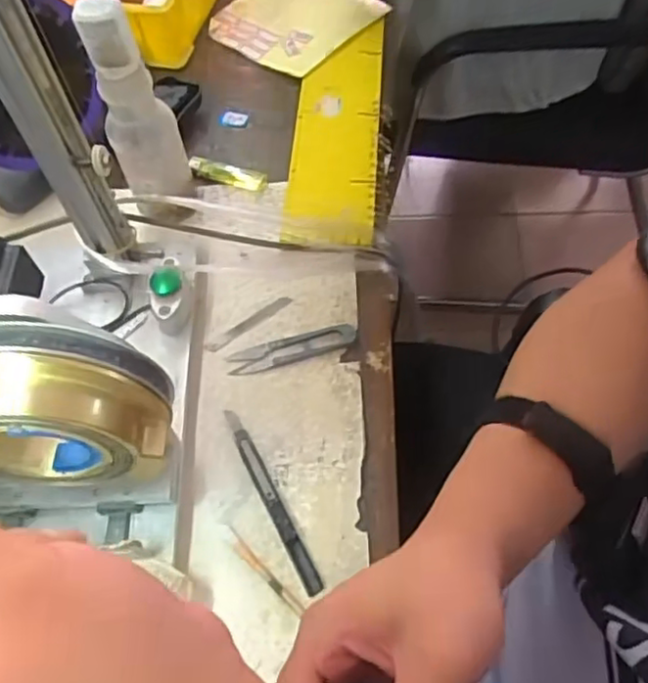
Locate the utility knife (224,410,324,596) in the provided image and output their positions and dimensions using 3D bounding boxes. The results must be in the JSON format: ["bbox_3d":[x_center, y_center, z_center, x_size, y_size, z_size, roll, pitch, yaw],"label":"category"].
[{"bbox_3d":[-0.038,0.107,0.455,0.012,0.009,0.142,-25,61,-12],"label":"utility knife"}]

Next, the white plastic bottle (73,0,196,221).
[{"bbox_3d":[-0.142,-0.166,0.509,0.053,0.190,0.056,-16,60,-7],"label":"white plastic bottle"}]

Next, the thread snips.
[{"bbox_3d":[-0.025,0.005,0.512,0.102,0.005,0.022,-14,59,-6],"label":"thread snips"}]

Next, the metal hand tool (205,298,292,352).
[{"bbox_3d":[-0.061,-0.015,0.531,0.080,0.004,0.012,-31,63,-16],"label":"metal hand tool"}]

